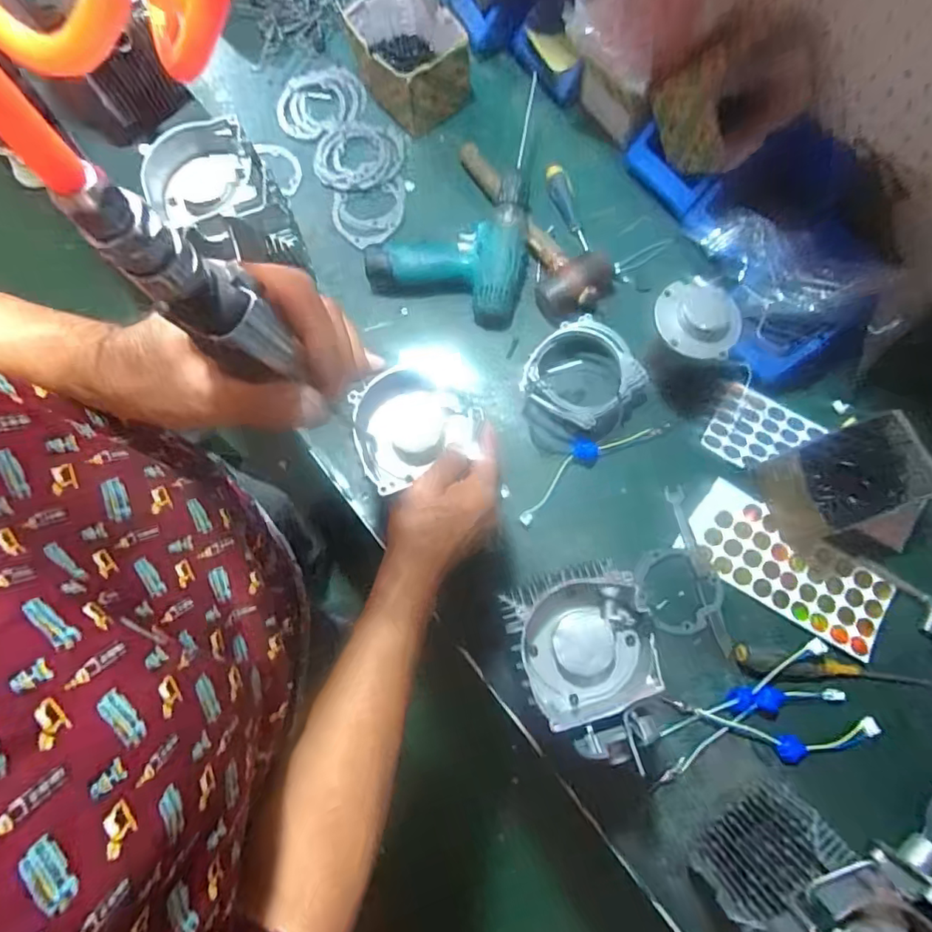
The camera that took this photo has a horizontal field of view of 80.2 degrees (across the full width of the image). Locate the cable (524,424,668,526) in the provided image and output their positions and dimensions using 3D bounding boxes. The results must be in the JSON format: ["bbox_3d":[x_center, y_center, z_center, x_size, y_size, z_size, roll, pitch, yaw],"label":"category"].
[{"bbox_3d":[0.152,-0.007,0.687,0.218,0.026,0.045,-34,81,-7],"label":"cable"}]

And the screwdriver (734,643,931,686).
[{"bbox_3d":[0.410,0.225,0.611,0.203,0.028,0.032,7,79,1],"label":"screwdriver"}]

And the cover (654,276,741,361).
[{"bbox_3d":[0.252,-0.159,0.605,0.074,0.024,0.094,-26,73,20],"label":"cover"}]

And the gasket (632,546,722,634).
[{"bbox_3d":[0.252,0.147,0.656,0.096,0.005,0.098,-4,79,-1],"label":"gasket"}]

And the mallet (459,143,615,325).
[{"bbox_3d":[0.086,-0.322,0.737,0.106,0.055,0.311,-31,81,-6],"label":"mallet"}]

